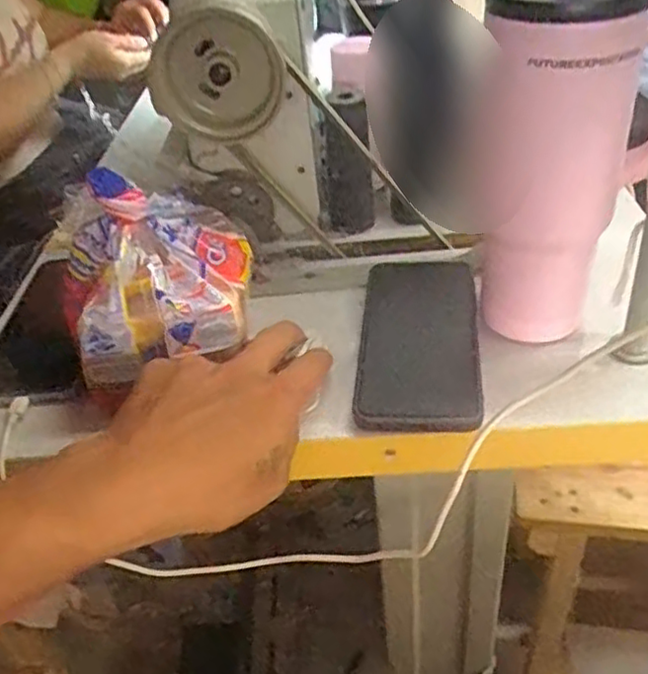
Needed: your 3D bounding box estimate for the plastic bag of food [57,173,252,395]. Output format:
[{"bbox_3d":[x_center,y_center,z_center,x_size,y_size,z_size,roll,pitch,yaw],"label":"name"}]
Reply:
[{"bbox_3d":[-0.106,-0.044,0.431,0.122,0.105,0.100,-20,40,-16],"label":"plastic bag of food"}]

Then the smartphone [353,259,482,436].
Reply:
[{"bbox_3d":[0.065,-0.002,0.478,0.077,0.013,0.173,0,39,9],"label":"smartphone"}]

